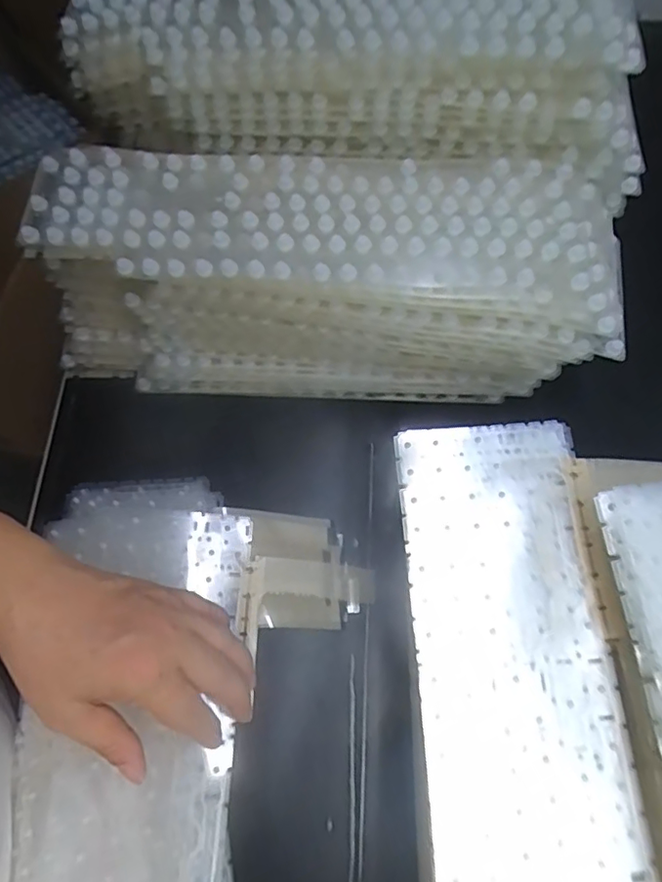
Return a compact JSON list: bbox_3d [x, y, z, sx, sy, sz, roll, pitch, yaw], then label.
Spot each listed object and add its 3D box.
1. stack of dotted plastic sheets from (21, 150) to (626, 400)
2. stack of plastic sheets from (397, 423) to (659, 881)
[{"bbox_3d":[-0.010,-0.134,0.472,0.456,0.159,0.141,4,69,2],"label":"stack of dotted plastic sheets"},{"bbox_3d":[0.105,0.188,0.293,0.117,0.008,0.413,-2,70,0],"label":"stack of plastic sheets"}]

